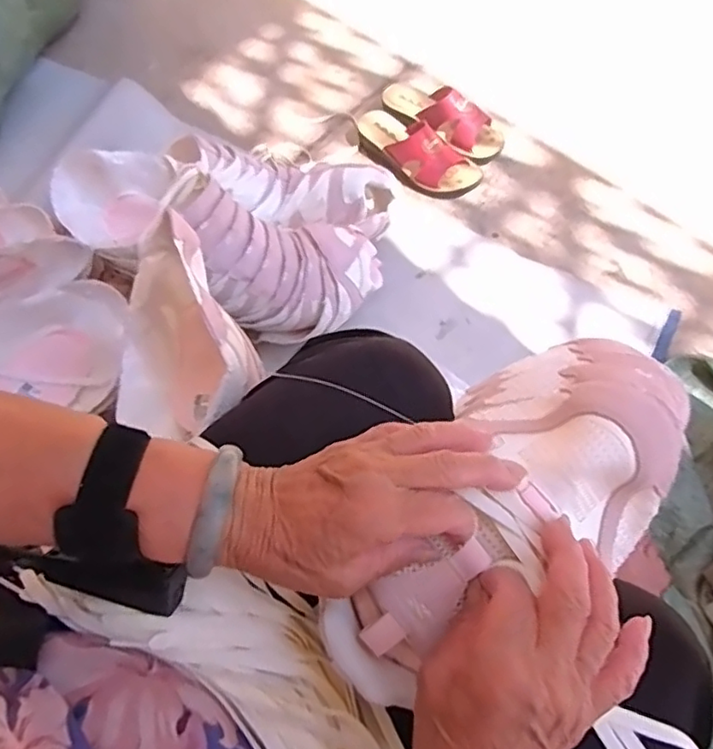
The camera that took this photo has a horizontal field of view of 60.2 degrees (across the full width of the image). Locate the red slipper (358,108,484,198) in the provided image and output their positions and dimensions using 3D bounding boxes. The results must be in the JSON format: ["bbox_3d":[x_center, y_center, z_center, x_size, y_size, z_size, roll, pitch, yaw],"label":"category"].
[{"bbox_3d":[0.093,-0.367,0.998,0.226,0.078,0.091,40,75,19],"label":"red slipper"}]

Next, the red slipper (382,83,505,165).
[{"bbox_3d":[0.141,-0.435,1.030,0.226,0.073,0.085,35,73,17],"label":"red slipper"}]

